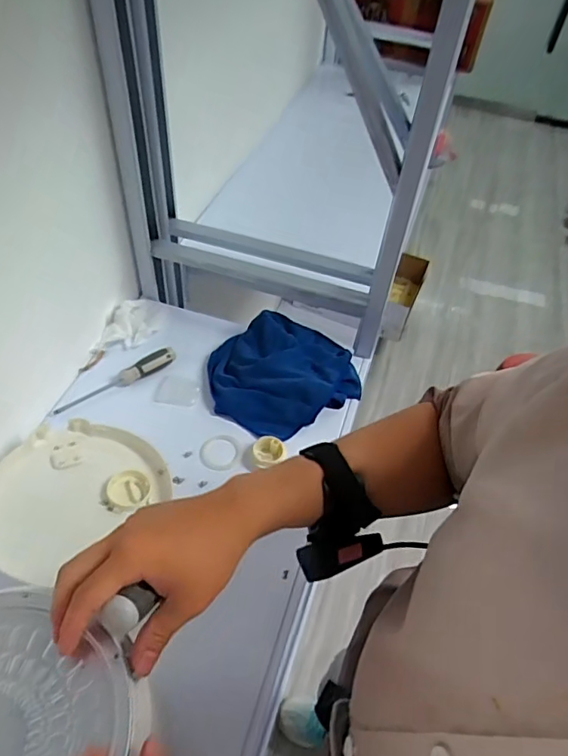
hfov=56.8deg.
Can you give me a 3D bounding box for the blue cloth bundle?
[{"bbox_3d":[-0.009,-0.015,0.785,0.200,0.053,0.186,2,50,-3],"label":"blue cloth bundle"}]

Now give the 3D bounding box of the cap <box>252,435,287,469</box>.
[{"bbox_3d":[-0.019,0.097,0.704,0.044,0.023,0.038,0,50,-5],"label":"cap"}]

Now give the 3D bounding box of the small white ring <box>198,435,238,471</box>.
[{"bbox_3d":[-0.089,0.101,0.713,0.052,0.009,0.050,2,50,-3],"label":"small white ring"}]

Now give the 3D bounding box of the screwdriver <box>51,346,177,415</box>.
[{"bbox_3d":[-0.246,0.001,0.770,0.188,0.028,0.028,-26,56,-24],"label":"screwdriver"}]

